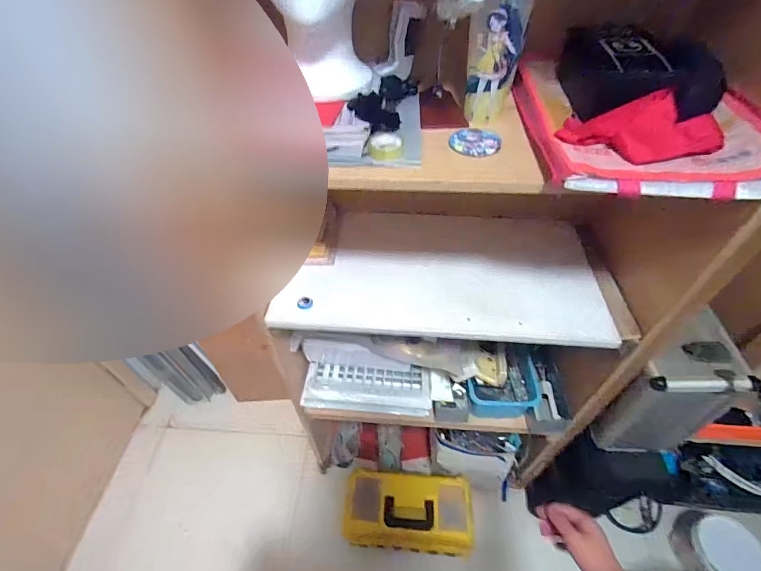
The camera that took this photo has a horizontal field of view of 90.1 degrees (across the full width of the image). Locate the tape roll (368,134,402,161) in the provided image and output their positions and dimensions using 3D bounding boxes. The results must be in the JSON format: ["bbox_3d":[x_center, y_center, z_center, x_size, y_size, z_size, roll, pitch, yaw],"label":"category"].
[{"bbox_3d":[0.007,-0.188,0.515,0.046,0.019,0.046,-2,48,0],"label":"tape roll"}]

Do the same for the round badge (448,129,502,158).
[{"bbox_3d":[0.131,-0.201,0.532,0.065,0.010,0.067,-1,48,1],"label":"round badge"}]

